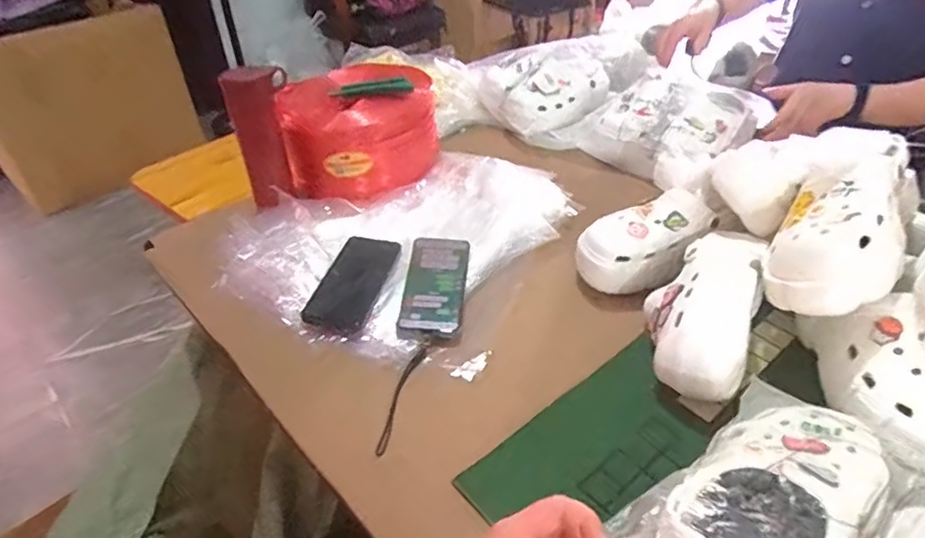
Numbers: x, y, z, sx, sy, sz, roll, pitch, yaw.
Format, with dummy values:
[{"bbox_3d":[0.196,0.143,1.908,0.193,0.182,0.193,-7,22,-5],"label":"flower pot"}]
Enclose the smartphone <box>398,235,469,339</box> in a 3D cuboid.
[{"bbox_3d":[-0.033,0.018,0.711,0.072,0.009,0.154,5,49,2],"label":"smartphone"}]

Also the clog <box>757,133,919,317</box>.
[{"bbox_3d":[0.389,-0.047,0.583,0.110,0.091,0.222,24,62,31],"label":"clog"}]

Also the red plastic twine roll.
[{"bbox_3d":[-0.160,-0.219,0.903,0.230,0.130,0.265,-6,37,-5],"label":"red plastic twine roll"}]

